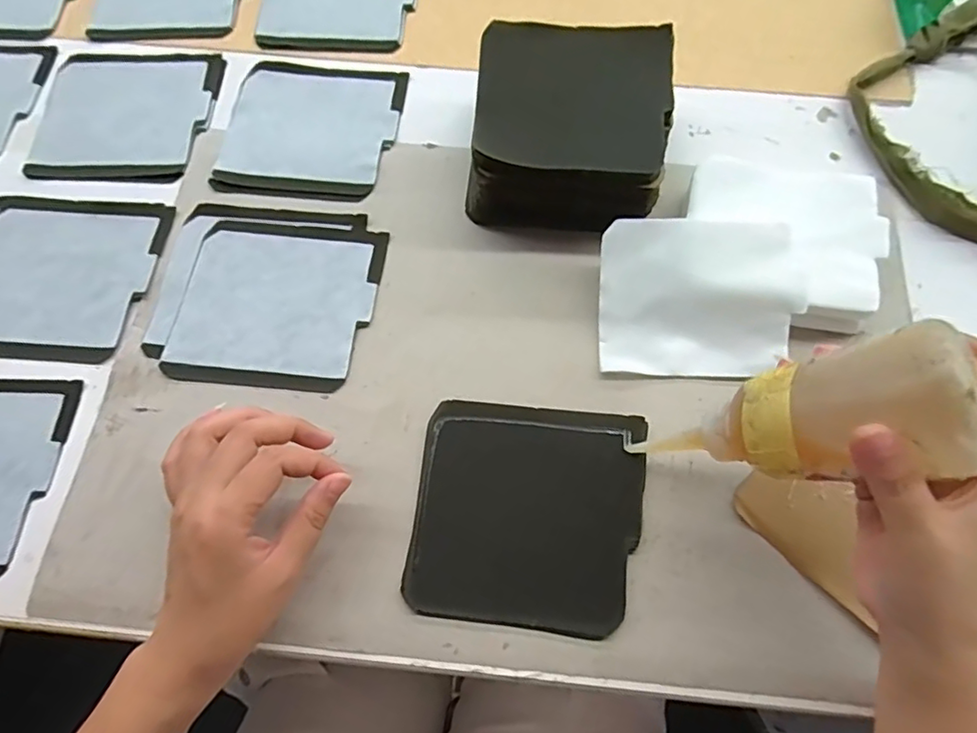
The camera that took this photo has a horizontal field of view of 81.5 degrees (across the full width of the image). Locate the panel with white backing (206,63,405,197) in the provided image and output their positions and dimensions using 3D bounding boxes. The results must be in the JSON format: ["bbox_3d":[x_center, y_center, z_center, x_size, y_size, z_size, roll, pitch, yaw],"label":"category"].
[{"bbox_3d":[-0.143,-0.196,0.463,0.135,0.008,0.133,6,70,2],"label":"panel with white backing"}]

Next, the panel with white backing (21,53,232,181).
[{"bbox_3d":[-0.298,-0.208,0.464,0.137,0.005,0.127,3,70,1],"label":"panel with white backing"}]

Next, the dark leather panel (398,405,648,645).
[{"bbox_3d":[0.025,0.089,0.350,0.136,0.005,0.130,7,71,2],"label":"dark leather panel"}]

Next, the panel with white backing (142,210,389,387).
[{"bbox_3d":[-0.157,-0.053,0.407,0.150,0.007,0.139,5,70,2],"label":"panel with white backing"}]

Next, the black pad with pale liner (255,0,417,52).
[{"bbox_3d":[-0.134,-0.336,0.511,0.136,0.004,0.126,3,70,1],"label":"black pad with pale liner"}]

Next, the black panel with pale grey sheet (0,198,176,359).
[{"bbox_3d":[-0.315,-0.067,0.408,0.142,0.004,0.124,4,70,1],"label":"black panel with pale grey sheet"}]

